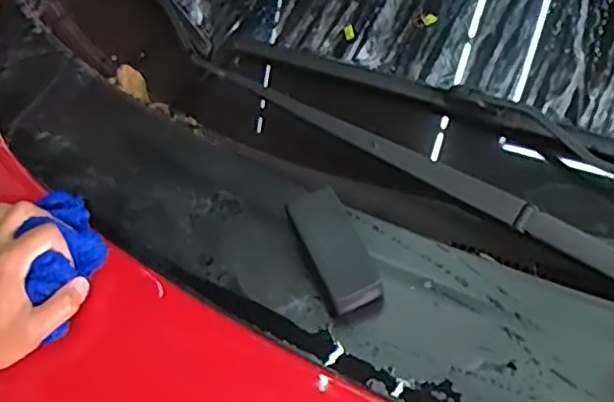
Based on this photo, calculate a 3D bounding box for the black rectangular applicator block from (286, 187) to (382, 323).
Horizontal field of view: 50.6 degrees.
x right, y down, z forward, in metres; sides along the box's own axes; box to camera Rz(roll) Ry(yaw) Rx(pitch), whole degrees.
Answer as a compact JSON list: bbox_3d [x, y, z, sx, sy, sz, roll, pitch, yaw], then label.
[{"bbox_3d":[0.022,0.040,0.542,0.047,0.023,0.104,-29,59,4],"label":"black rectangular applicator block"}]

